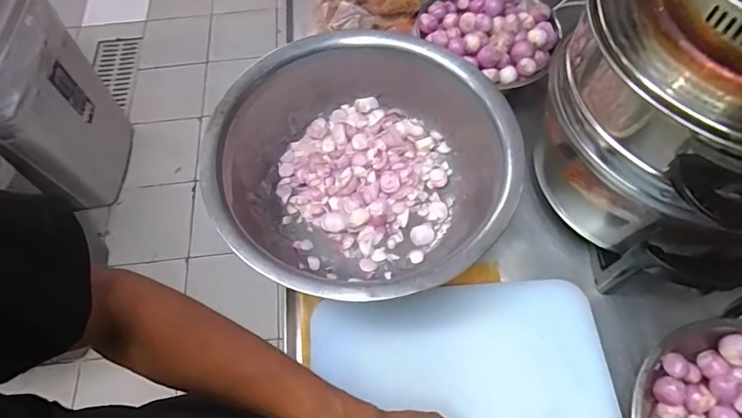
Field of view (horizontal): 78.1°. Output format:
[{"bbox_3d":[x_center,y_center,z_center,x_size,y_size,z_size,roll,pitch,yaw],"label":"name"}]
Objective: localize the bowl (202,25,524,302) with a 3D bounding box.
[{"bbox_3d":[-0.004,-0.052,0.605,0.363,0.142,0.375,-1,62,1],"label":"bowl"}]

